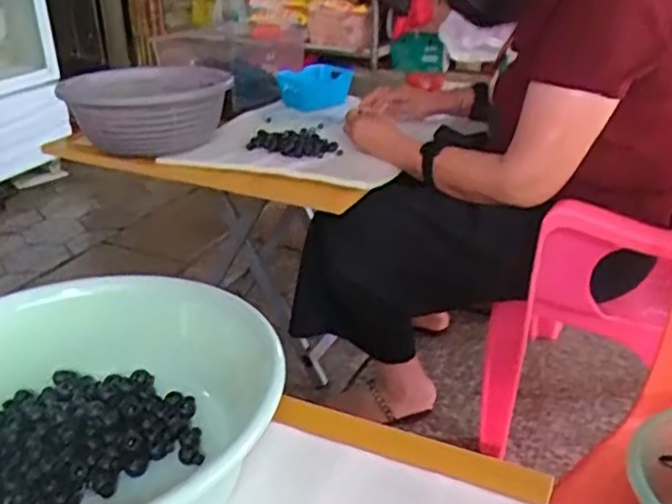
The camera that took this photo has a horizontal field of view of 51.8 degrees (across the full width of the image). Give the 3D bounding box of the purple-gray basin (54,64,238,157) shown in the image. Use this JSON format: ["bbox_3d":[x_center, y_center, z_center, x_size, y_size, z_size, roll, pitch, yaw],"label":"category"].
[{"bbox_3d":[-0.345,-0.274,1.290,0.280,0.107,0.244,-3,27,-4],"label":"purple-gray basin"}]

